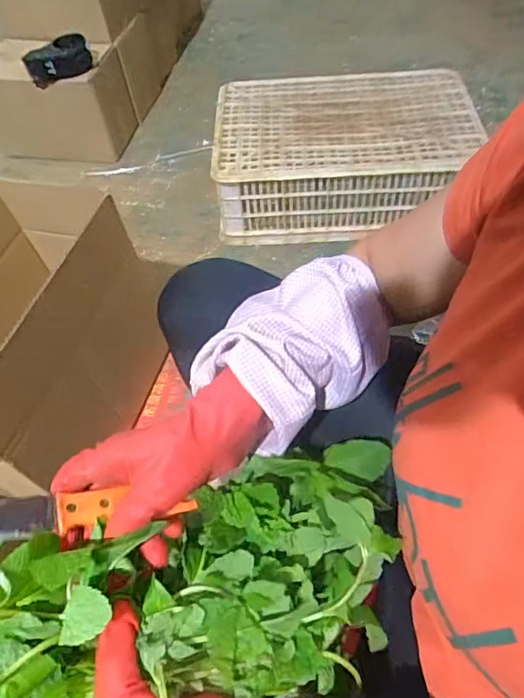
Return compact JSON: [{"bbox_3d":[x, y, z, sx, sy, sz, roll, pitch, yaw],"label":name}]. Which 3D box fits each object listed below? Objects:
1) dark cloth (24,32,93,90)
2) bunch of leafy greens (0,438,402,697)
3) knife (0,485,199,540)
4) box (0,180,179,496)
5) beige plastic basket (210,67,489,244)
[{"bbox_3d":[-0.480,-0.683,1.202,0.153,0.095,0.048,-19,55,-9],"label":"dark cloth"},{"bbox_3d":[-0.037,0.166,0.338,0.338,0.084,0.149,-11,52,-24],"label":"bunch of leafy greens"},{"bbox_3d":[-0.142,0.107,0.335,0.195,0.010,0.025,1,50,-27],"label":"knife"},{"bbox_3d":[-0.328,-0.005,0.713,0.238,0.305,0.355,13,56,13],"label":"box"},{"bbox_3d":[0.188,-0.459,1.210,0.573,0.173,0.382,0,54,4],"label":"beige plastic basket"}]

